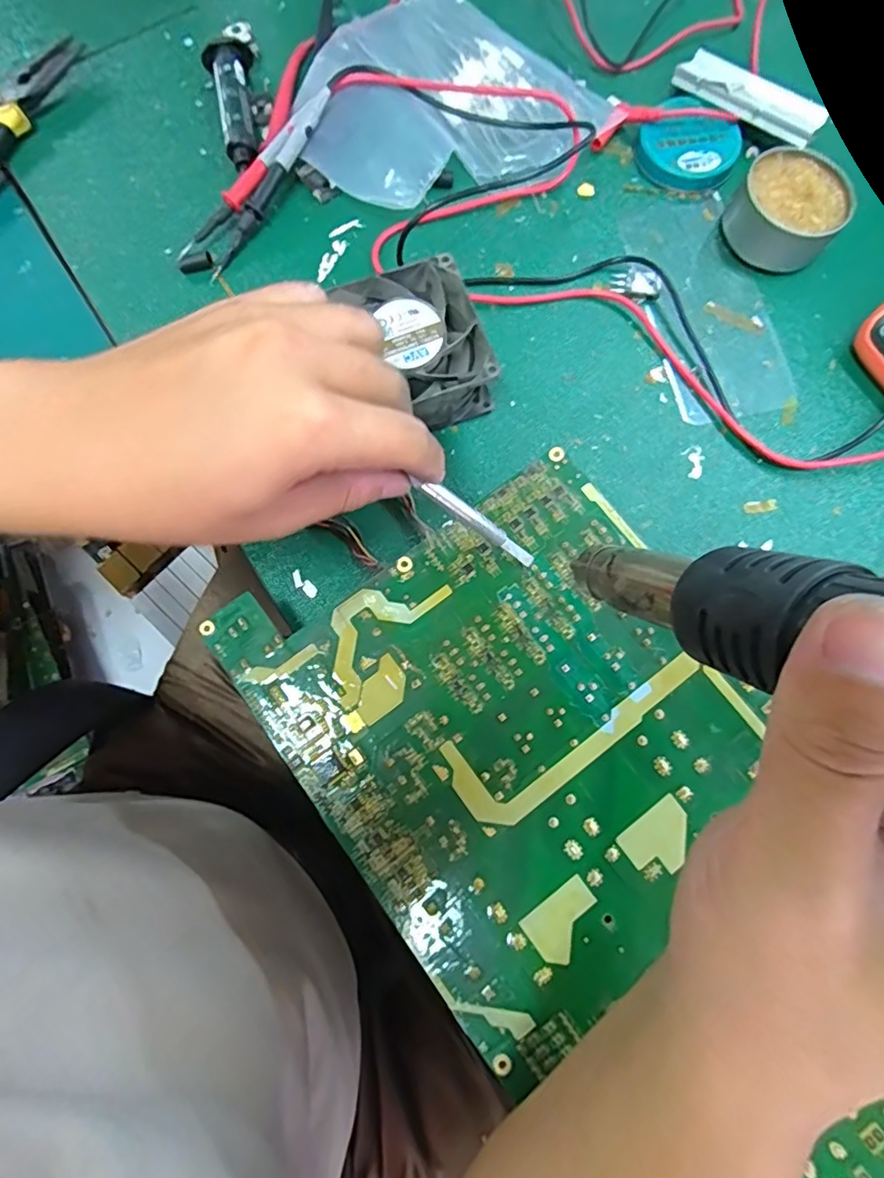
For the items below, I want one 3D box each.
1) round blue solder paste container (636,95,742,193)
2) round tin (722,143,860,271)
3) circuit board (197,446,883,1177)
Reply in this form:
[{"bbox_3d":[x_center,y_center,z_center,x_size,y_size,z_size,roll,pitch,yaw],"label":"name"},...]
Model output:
[{"bbox_3d":[0.158,-0.285,0.362,0.061,0.012,0.054,40,82,8],"label":"round blue solder paste container"},{"bbox_3d":[0.209,-0.228,0.340,0.061,0.033,0.052,40,81,8],"label":"round tin"},{"bbox_3d":[0.074,0.111,0.246,0.189,0.005,0.354,-36,80,-6],"label":"circuit board"}]

